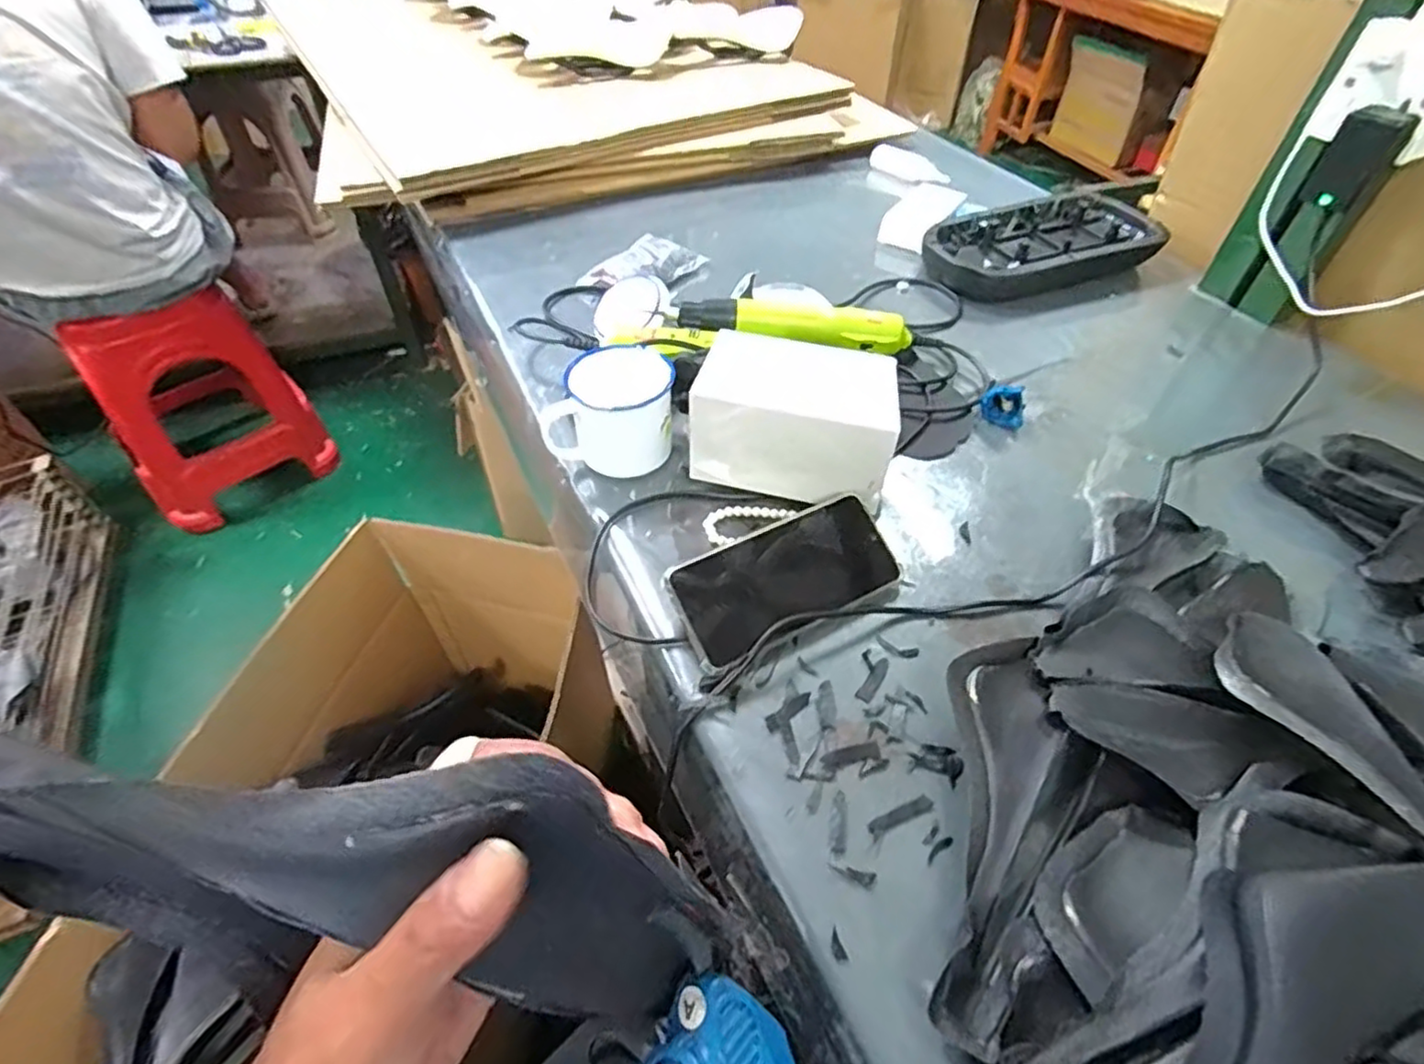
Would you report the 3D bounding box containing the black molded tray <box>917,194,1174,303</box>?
[{"bbox_3d":[0.394,-0.348,0.834,0.287,0.038,0.151,-14,50,-13],"label":"black molded tray"}]

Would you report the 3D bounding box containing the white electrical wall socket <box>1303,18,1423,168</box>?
[{"bbox_3d":[0.581,-0.374,0.584,0.093,0.084,0.030,34,56,26],"label":"white electrical wall socket"}]

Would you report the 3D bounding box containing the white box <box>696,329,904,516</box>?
[{"bbox_3d":[0.069,-0.088,0.561,0.156,0.094,0.097,15,50,12],"label":"white box"}]

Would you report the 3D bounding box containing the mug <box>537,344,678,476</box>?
[{"bbox_3d":[-0.083,-0.102,0.575,0.101,0.092,0.074,7,49,5],"label":"mug"}]

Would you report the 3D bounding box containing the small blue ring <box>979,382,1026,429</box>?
[{"bbox_3d":[0.269,-0.118,0.634,0.039,0.028,0.028,8,49,6],"label":"small blue ring"}]

